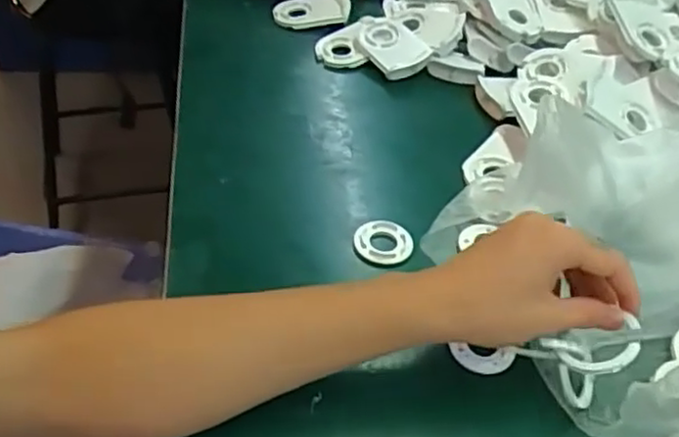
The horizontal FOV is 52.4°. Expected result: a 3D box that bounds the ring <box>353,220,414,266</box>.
[{"bbox_3d":[0.034,0.016,0.524,0.043,0.004,0.041,3,44,-3],"label":"ring"}]

